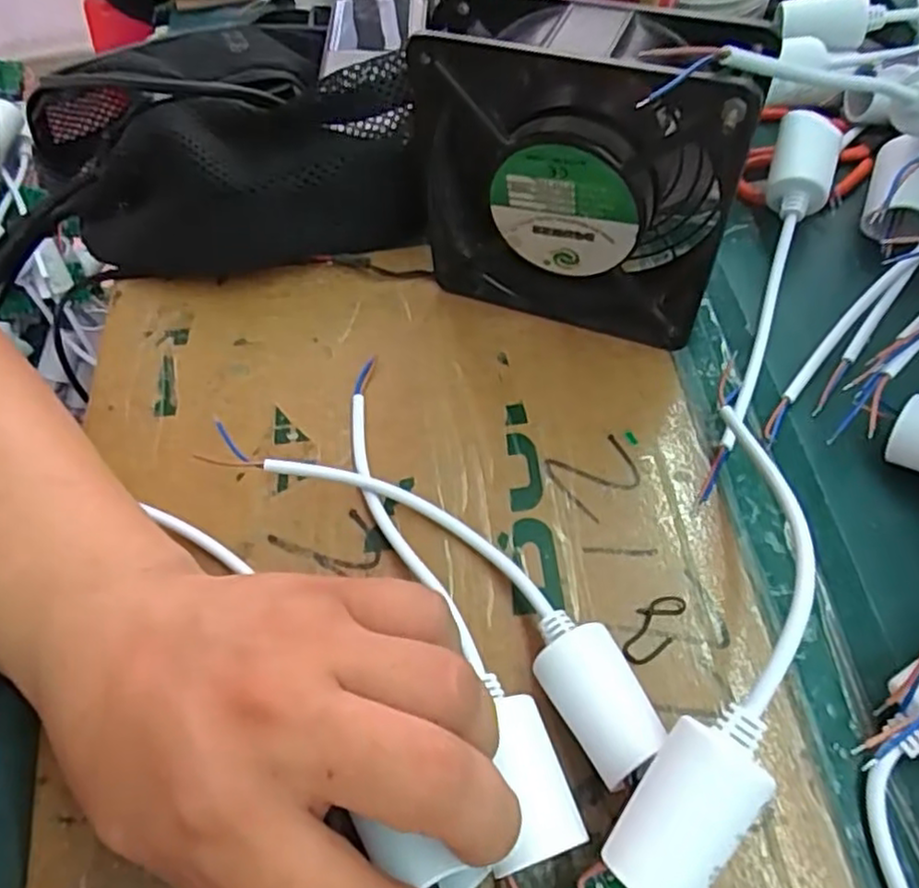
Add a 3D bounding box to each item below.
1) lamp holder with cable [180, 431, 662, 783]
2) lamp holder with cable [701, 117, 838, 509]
[{"bbox_3d":[-0.010,0.038,0.248,0.187,0.028,0.048,34,67,22],"label":"lamp holder with cable"},{"bbox_3d":[0.132,-0.071,0.304,0.029,0.041,0.202,20,62,16],"label":"lamp holder with cable"}]

